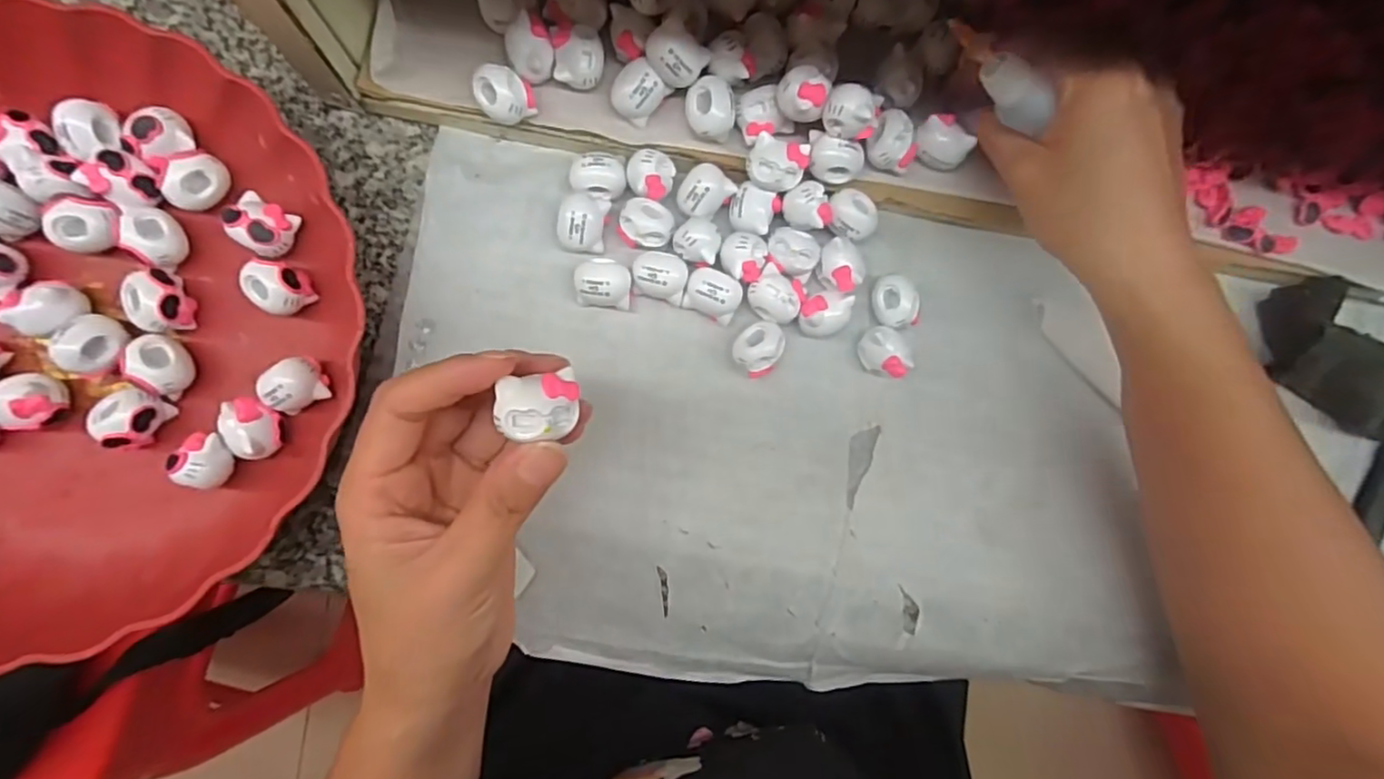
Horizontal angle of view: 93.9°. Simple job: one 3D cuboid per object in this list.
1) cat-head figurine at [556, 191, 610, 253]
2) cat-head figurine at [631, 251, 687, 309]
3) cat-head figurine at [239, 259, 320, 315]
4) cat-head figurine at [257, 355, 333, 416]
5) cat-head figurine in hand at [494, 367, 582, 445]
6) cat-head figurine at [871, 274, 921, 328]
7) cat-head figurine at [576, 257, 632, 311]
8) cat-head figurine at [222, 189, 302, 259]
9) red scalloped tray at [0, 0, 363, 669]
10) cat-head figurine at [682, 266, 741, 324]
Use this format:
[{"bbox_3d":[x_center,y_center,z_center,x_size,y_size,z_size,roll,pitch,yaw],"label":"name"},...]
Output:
[{"bbox_3d":[-0.050,-0.075,0.293,0.021,0.019,0.026,10,84,-5],"label":"cat-head figurine"},{"bbox_3d":[-0.014,-0.053,0.295,0.024,0.020,0.022,15,83,-4],"label":"cat-head figurine"},{"bbox_3d":[-0.177,-0.043,0.278,0.023,0.022,0.021,27,83,-3],"label":"cat-head figurine"},{"bbox_3d":[-0.168,-0.001,0.276,0.024,0.022,0.021,-25,88,-8],"label":"cat-head figurine"},{"bbox_3d":[-0.046,0.005,0.197,0.023,0.010,0.020,-10,86,-7],"label":"cat-head figurine in hand"},{"bbox_3d":[0.094,-0.040,0.305,0.017,0.021,0.025,-30,88,-8],"label":"cat-head figurine"},{"bbox_3d":[-0.040,-0.048,0.293,0.024,0.018,0.023,-2,85,-6],"label":"cat-head figurine"},{"bbox_3d":[-0.185,-0.070,0.278,0.024,0.019,0.023,27,83,-3],"label":"cat-head figurine"},{"bbox_3d":[-0.255,-0.023,0.259,0.241,0.048,0.241,29,82,-2],"label":"red scalloped tray"},{"bbox_3d":[0.010,-0.044,0.297,0.025,0.018,0.021,23,83,-3],"label":"cat-head figurine"}]

